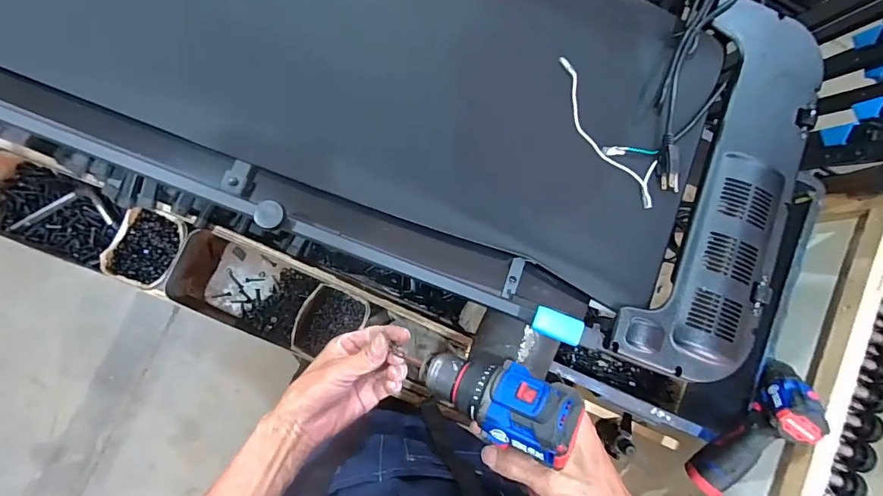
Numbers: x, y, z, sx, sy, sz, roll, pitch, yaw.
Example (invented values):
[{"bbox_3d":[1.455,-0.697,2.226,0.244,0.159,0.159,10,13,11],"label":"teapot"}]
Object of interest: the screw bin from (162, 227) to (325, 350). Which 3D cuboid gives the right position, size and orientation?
[{"bbox_3d":[-0.341,0.071,0.760,0.225,0.078,0.130,24,82,-4],"label":"screw bin"}]

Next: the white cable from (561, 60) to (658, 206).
[{"bbox_3d":[0.202,-0.142,0.538,0.048,0.009,0.206,-40,90,-8],"label":"white cable"}]

